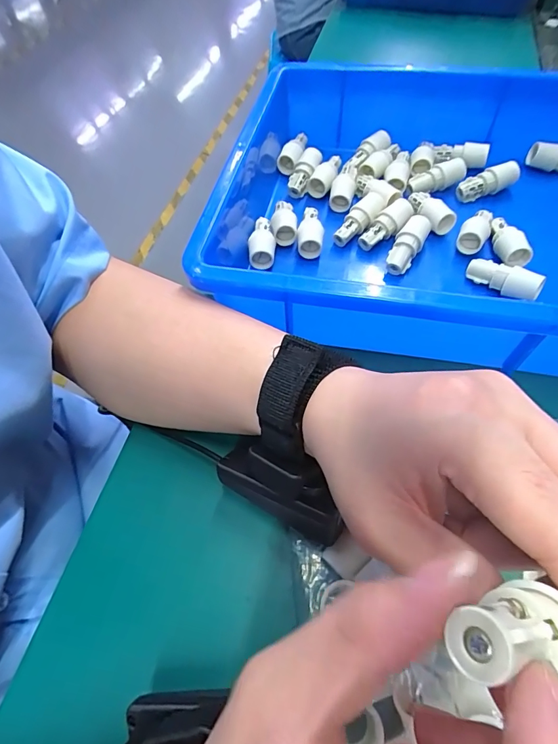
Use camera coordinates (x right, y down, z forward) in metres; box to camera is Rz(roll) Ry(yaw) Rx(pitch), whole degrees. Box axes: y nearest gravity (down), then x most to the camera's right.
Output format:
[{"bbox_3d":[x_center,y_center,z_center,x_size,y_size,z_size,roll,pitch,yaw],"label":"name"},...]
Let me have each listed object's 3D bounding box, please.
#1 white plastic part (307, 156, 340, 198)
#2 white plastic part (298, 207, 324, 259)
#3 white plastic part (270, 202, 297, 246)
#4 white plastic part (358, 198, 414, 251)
[{"bbox_3d":[0.043,-0.188,0.388,0.023,0.023,0.039,14,60,10],"label":"white plastic part"},{"bbox_3d":[0.027,-0.120,0.343,0.020,0.016,0.048,1,71,2],"label":"white plastic part"},{"bbox_3d":[0.004,-0.134,0.357,0.021,0.020,0.039,-3,58,-1],"label":"white plastic part"},{"bbox_3d":[0.090,-0.124,0.345,0.051,0.016,0.019,-42,64,5],"label":"white plastic part"}]

